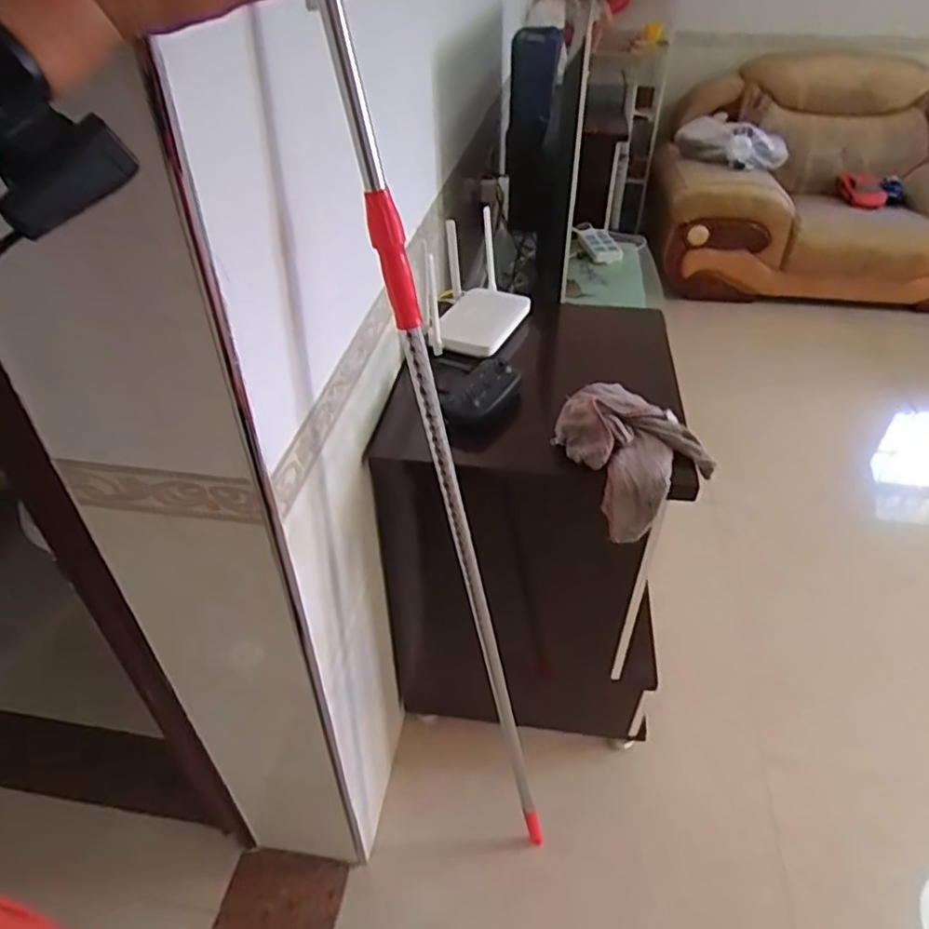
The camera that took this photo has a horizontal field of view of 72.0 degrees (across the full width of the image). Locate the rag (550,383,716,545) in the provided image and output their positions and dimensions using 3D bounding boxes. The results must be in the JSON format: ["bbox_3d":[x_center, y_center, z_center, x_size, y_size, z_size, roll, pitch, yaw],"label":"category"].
[{"bbox_3d":[0.226,-0.013,0.880,0.147,0.137,0.170,-26,46,-27],"label":"rag"}]

